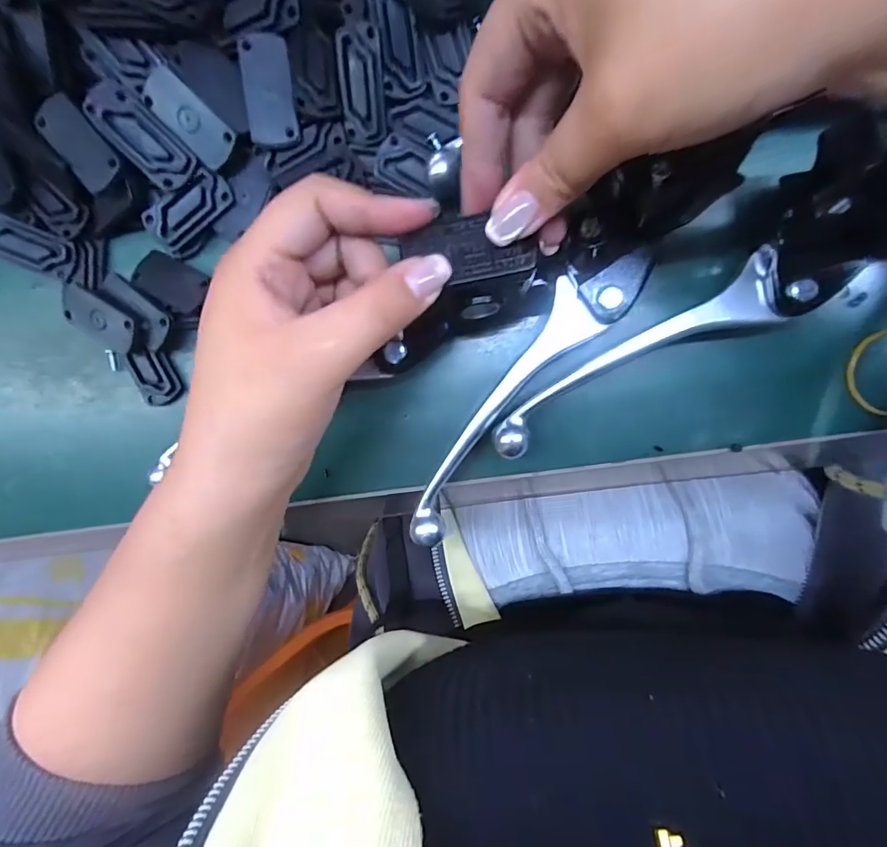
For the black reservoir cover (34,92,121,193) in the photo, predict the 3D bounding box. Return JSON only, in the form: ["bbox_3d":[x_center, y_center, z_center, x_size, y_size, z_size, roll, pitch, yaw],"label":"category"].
[{"bbox_3d":[-0.180,-0.138,0.239,0.023,0.007,0.045,-38,92,8],"label":"black reservoir cover"}]

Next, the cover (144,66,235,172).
[{"bbox_3d":[-0.126,-0.151,0.239,0.022,0.004,0.047,-43,103,14],"label":"cover"}]

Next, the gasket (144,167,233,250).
[{"bbox_3d":[-0.134,-0.114,0.255,0.046,0.009,0.023,-38,92,8],"label":"gasket"}]

